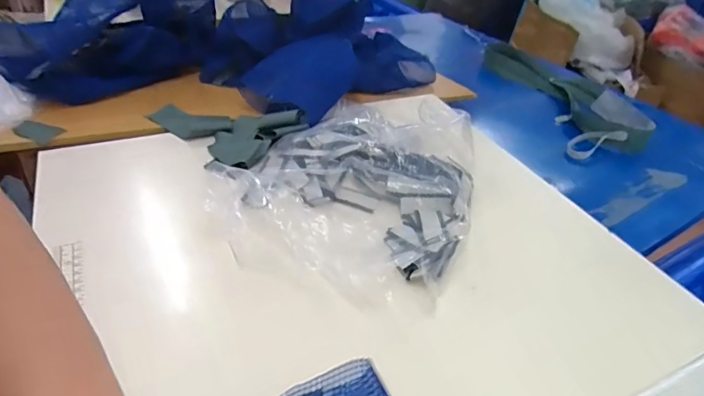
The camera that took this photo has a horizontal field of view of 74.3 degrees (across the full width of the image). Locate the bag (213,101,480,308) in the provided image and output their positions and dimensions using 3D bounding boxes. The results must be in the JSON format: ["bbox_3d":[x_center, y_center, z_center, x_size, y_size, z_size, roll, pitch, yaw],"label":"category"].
[{"bbox_3d":[0.013,-0.030,0.489,0.246,0.054,0.290,20,40,19],"label":"bag"}]

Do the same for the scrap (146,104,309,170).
[{"bbox_3d":[-0.162,-0.092,0.560,0.183,0.032,0.116,27,42,26],"label":"scrap"}]

